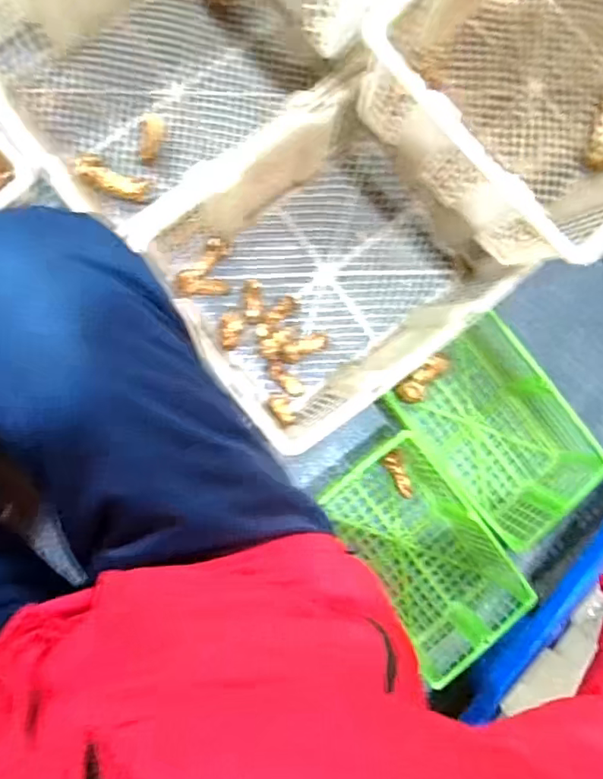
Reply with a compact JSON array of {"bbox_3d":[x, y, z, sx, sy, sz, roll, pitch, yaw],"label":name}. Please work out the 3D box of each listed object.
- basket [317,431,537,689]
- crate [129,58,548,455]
[{"bbox_3d":[0.186,0.247,0.847,0.190,0.102,0.336,-37,95,-6],"label":"basket"},{"bbox_3d":[0.031,-0.176,0.789,0.415,0.169,0.366,-39,95,-6],"label":"crate"}]

